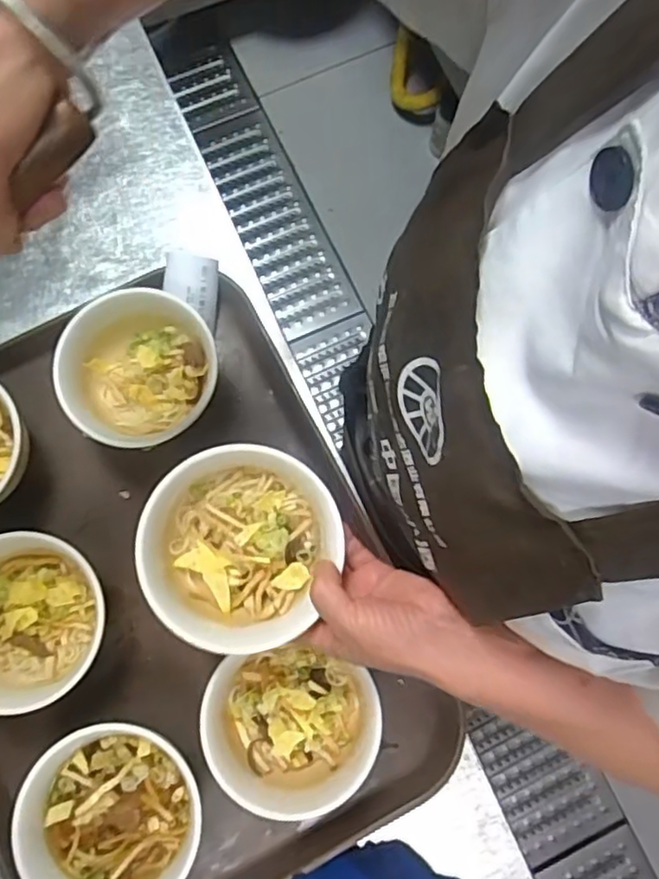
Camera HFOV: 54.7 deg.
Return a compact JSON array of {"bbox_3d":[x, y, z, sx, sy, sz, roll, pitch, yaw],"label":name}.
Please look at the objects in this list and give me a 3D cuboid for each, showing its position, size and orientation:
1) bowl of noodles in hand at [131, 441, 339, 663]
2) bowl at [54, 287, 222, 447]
[{"bbox_3d":[-0.058,0.073,0.424,0.129,0.056,0.123,-23,80,-5],"label":"bowl of noodles in hand"},{"bbox_3d":[-0.155,-0.051,0.542,0.130,0.084,0.118,-37,81,-8],"label":"bowl"}]

